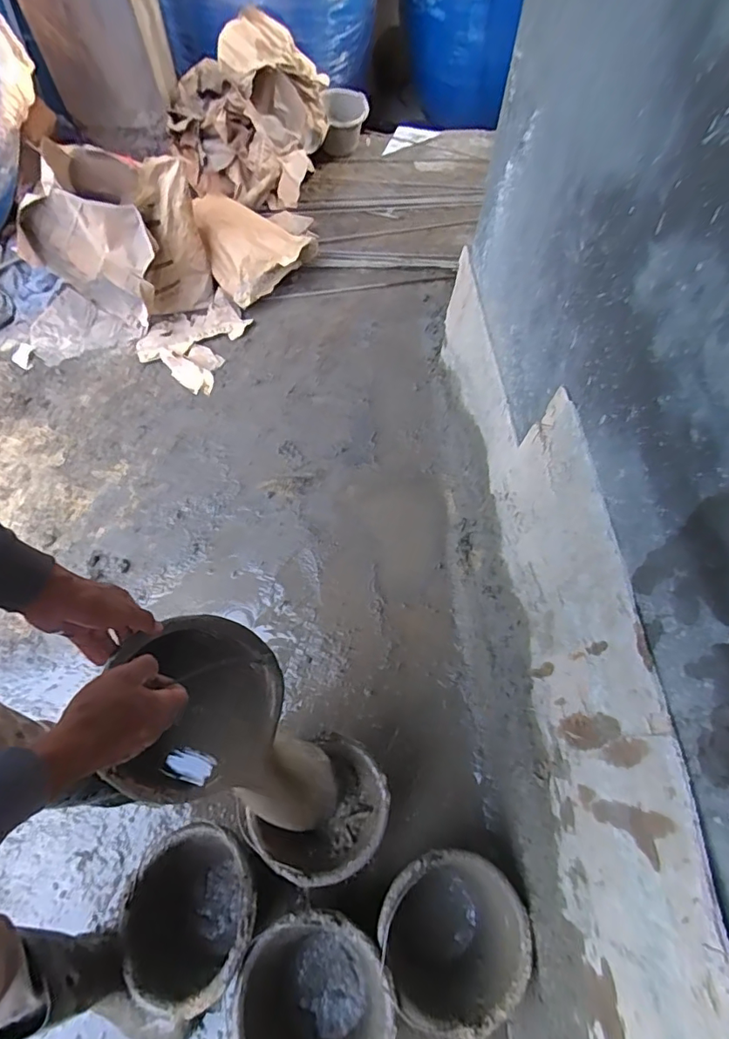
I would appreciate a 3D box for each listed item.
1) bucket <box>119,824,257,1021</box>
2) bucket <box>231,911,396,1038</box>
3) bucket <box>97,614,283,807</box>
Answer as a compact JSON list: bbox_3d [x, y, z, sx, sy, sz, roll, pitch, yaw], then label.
[{"bbox_3d":[-0.307,0.705,0.916,0.238,0.195,0.240,1,62,-1],"label":"bucket"},{"bbox_3d":[-0.084,0.808,0.867,0.247,0.191,0.229,1,62,-1],"label":"bucket"},{"bbox_3d":[-0.244,0.259,0.742,0.230,0.136,0.249,-1,93,-23],"label":"bucket"}]

